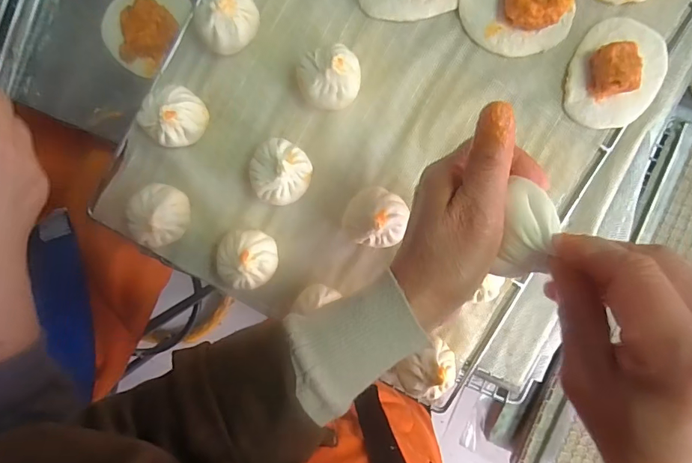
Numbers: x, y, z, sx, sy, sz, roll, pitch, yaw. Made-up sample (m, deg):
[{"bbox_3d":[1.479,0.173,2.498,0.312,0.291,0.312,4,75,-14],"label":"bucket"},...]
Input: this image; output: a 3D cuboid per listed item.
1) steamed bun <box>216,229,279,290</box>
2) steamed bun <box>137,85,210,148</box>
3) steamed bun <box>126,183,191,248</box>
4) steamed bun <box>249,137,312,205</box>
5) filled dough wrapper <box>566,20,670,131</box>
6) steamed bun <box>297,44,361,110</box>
[{"bbox_3d":[-0.088,0.024,0.387,0.051,0.043,0.050,0,96,0],"label":"steamed bun"},{"bbox_3d":[-0.147,-0.098,0.372,0.046,0.038,0.050,0,96,0],"label":"steamed bun"},{"bbox_3d":[-0.167,-0.014,0.385,0.050,0.037,0.056,21,95,-2],"label":"steamed bun"},{"bbox_3d":[-0.057,-0.051,0.378,0.050,0.044,0.051,0,96,0],"label":"steamed bun"},{"bbox_3d":[0.237,-0.136,0.371,0.081,0.034,0.094,34,95,-3],"label":"filled dough wrapper"},{"bbox_3d":[-0.014,-0.129,0.370,0.051,0.042,0.048,0,96,0],"label":"steamed bun"}]

